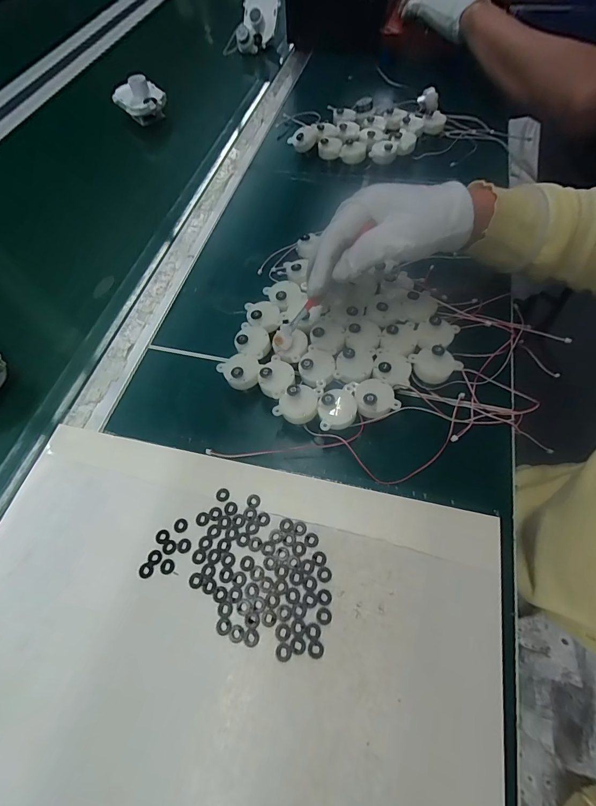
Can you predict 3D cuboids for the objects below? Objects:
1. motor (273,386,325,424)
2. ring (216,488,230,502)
[{"bbox_3d":[0.001,0.001,0.314,0.033,0.023,0.033,17,64,12],"label":"motor"},{"bbox_3d":[-0.060,0.073,0.297,0.011,0.004,0.010,-2,62,3],"label":"ring"}]

